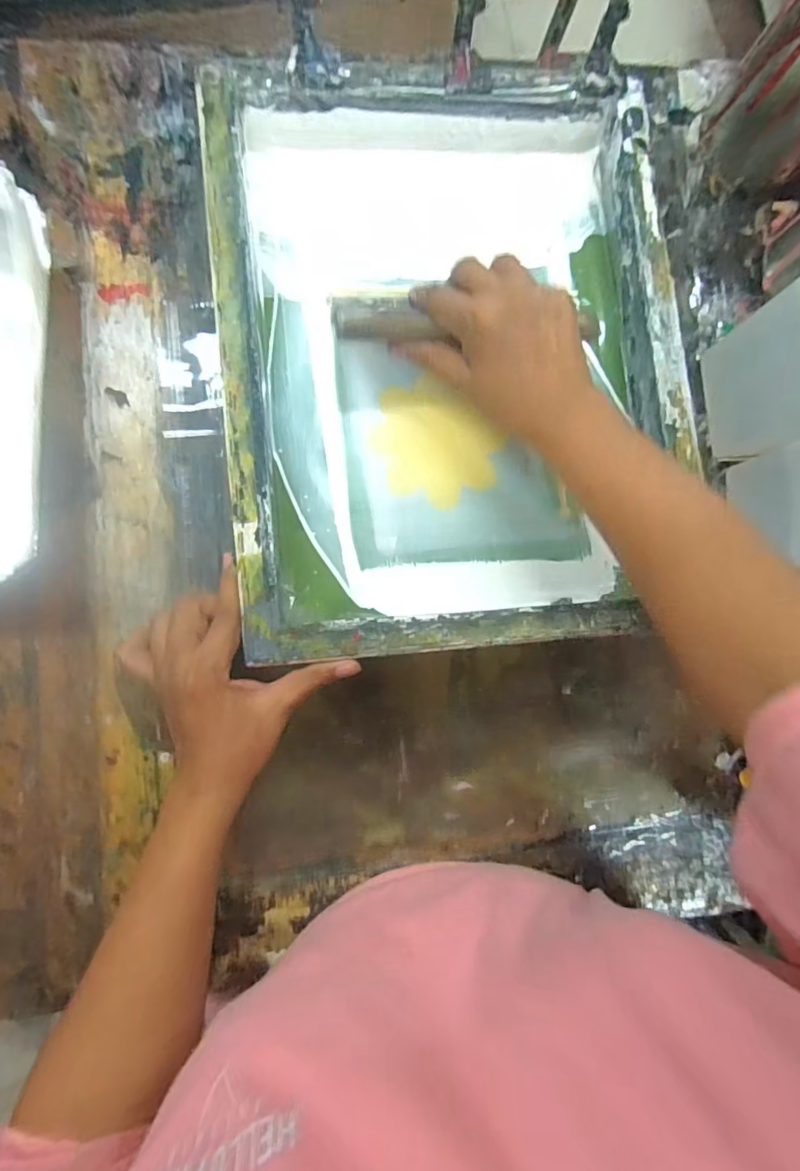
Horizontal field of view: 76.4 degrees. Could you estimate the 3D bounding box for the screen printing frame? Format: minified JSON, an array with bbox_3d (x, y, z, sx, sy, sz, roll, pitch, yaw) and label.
[{"bbox_3d":[0.043,-0.169,0.398,0.349,0.051,0.428,-5,87,-8],"label":"screen printing frame"}]

